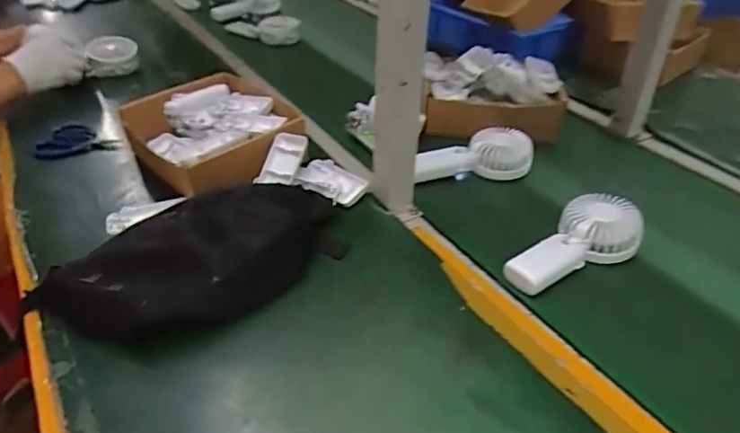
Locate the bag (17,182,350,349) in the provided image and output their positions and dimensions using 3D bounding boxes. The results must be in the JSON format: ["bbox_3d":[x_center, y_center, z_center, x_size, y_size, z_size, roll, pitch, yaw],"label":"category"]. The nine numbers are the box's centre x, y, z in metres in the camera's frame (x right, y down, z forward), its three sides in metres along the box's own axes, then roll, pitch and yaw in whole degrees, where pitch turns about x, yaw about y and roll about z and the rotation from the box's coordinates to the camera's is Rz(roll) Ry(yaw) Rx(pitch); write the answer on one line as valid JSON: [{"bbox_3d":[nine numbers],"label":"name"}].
[{"bbox_3d":[-0.175,0.039,0.553,0.318,0.072,0.139,-20,41,-24],"label":"bag"}]

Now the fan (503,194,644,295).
[{"bbox_3d":[0.232,0.034,0.607,0.169,0.049,0.081,-27,45,-32],"label":"fan"}]

